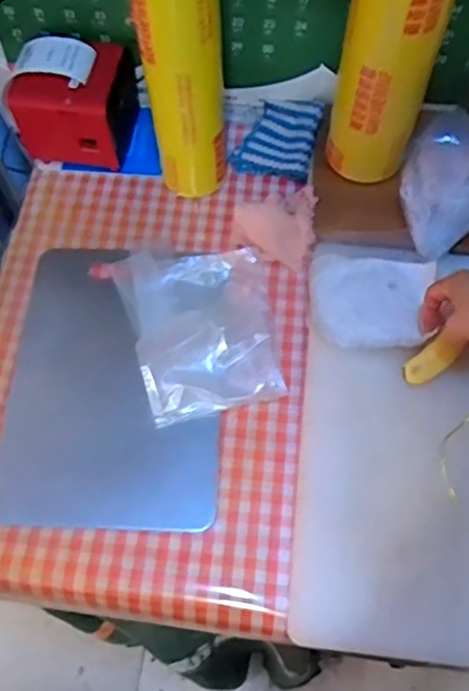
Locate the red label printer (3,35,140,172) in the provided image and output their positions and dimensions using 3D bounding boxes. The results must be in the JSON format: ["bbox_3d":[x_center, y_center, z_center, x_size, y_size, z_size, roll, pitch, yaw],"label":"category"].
[{"bbox_3d":[-0.204,-0.317,0.821,0.135,0.125,0.125,12,65,7],"label":"red label printer"}]

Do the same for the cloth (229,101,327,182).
[{"bbox_3d":[0.060,-0.281,0.856,0.108,0.019,0.107,11,82,23],"label":"cloth"}]

